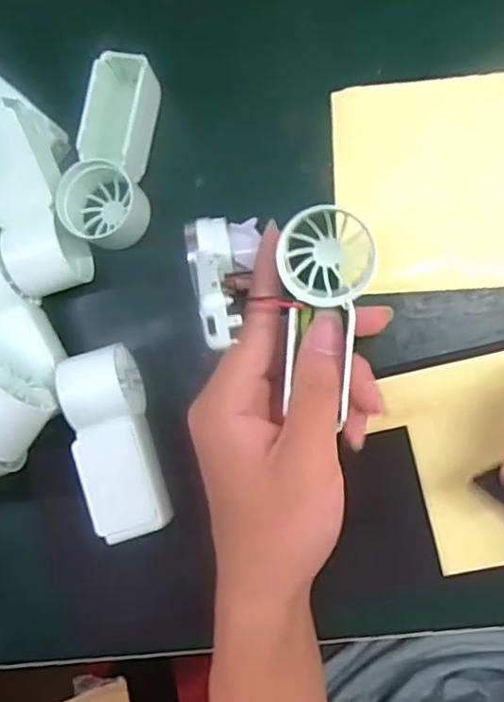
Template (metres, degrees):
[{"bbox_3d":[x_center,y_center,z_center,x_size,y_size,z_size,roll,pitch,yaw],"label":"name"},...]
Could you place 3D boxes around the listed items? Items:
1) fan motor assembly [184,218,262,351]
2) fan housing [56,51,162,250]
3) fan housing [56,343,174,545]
[{"bbox_3d":[-0.014,-0.032,0.275,0.032,0.083,0.030,-7,127,8],"label":"fan motor assembly"},{"bbox_3d":[-0.073,-0.105,0.321,0.045,0.031,0.095,8,88,9],"label":"fan housing"},{"bbox_3d":[-0.068,0.047,0.309,0.035,0.037,0.092,-18,84,7],"label":"fan housing"}]

